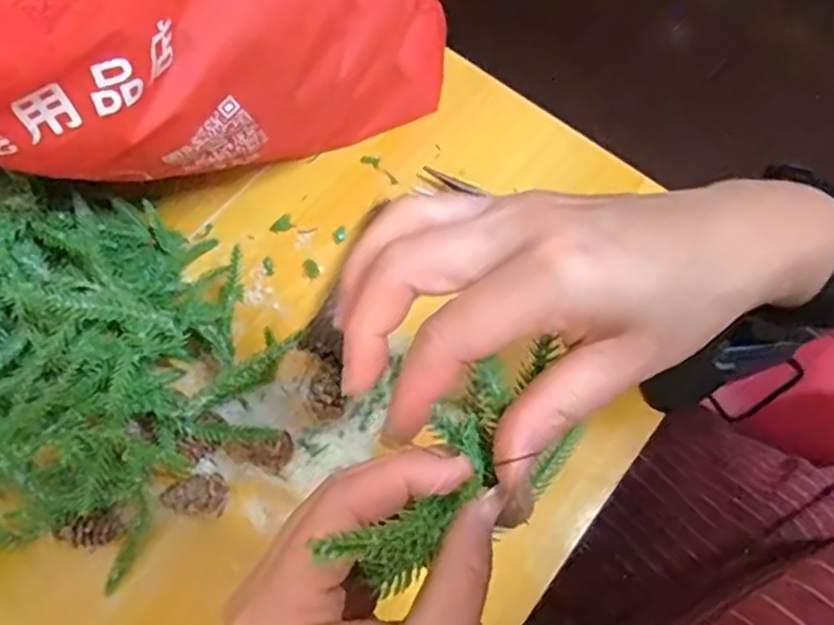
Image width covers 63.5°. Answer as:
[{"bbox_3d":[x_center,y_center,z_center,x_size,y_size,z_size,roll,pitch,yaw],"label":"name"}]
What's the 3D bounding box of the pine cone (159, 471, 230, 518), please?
[{"bbox_3d":[-0.118,0.097,0.363,0.034,0.025,0.022,7,68,1],"label":"pine cone"}]

